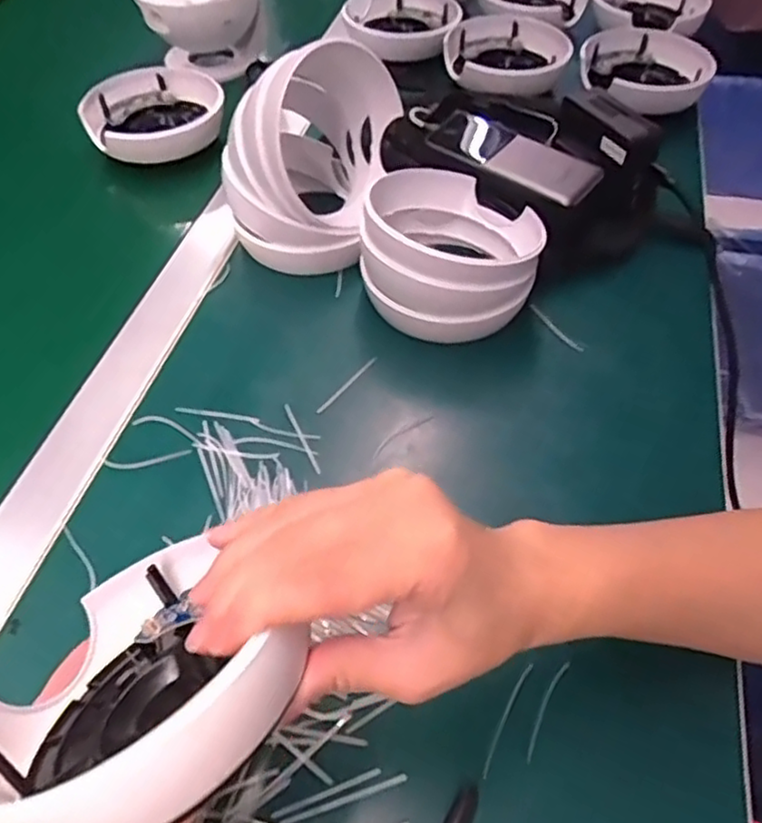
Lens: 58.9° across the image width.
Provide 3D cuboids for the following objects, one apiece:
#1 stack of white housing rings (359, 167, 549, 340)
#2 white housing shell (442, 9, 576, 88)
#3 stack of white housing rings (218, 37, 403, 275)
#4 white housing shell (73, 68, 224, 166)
[{"bbox_3d":[0.048,-0.108,0.451,0.113,0.073,0.117,6,52,4],"label":"stack of white housing rings"},{"bbox_3d":[0.121,-0.344,0.643,0.113,0.029,0.138,15,53,11],"label":"white housing shell"},{"bbox_3d":[-0.048,-0.177,0.471,0.097,0.120,0.115,18,54,13],"label":"stack of white housing rings"},{"bbox_3d":[-0.194,-0.256,0.580,0.114,0.035,0.101,-10,53,-9],"label":"white housing shell"}]

